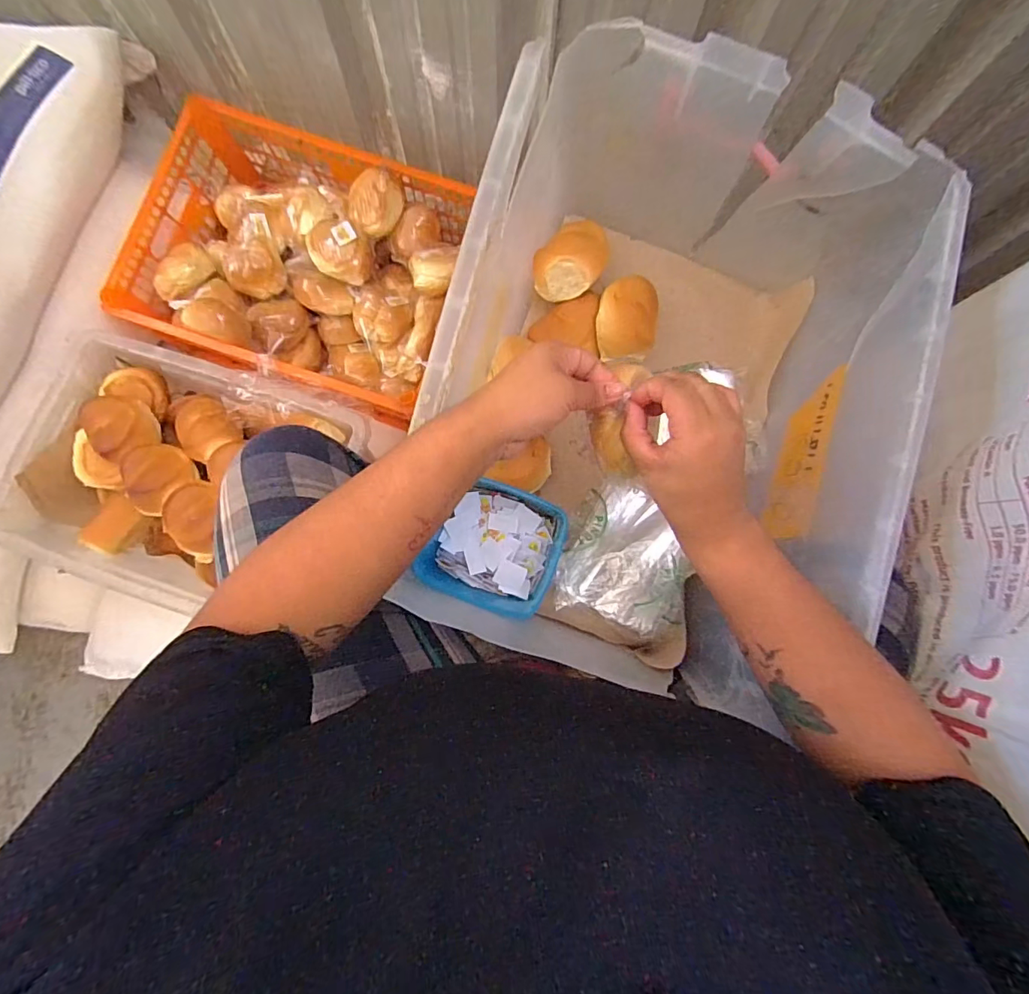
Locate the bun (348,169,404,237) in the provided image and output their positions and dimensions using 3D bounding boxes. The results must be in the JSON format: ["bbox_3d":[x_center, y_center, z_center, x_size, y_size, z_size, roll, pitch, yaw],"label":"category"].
[{"bbox_3d":[-0.185,-0.393,0.641,0.074,0.059,0.059,-16,82,-4],"label":"bun"}]

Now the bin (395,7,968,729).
[{"bbox_3d":[0.122,-0.083,0.430,0.354,0.217,0.449,16,81,0],"label":"bin"}]

